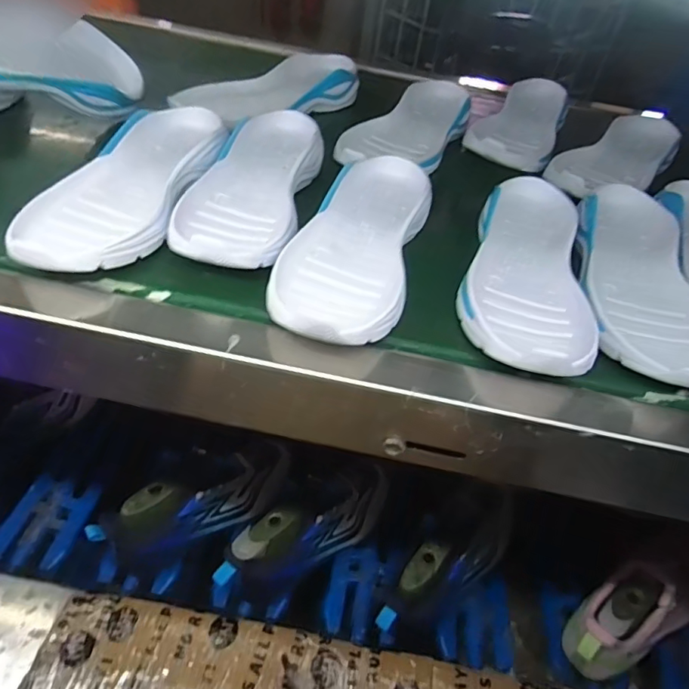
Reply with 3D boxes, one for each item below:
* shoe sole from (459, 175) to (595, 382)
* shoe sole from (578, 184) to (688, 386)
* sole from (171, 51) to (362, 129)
[{"bbox_3d":[0.153,-0.071,0.435,0.105,0.034,0.264,15,46,4],"label":"shoe sole"},{"bbox_3d":[0.257,-0.062,0.445,0.100,0.033,0.261,13,46,3],"label":"shoe sole"},{"bbox_3d":[-0.087,-0.316,0.643,0.232,0.045,0.093,-22,54,-28],"label":"sole"}]

